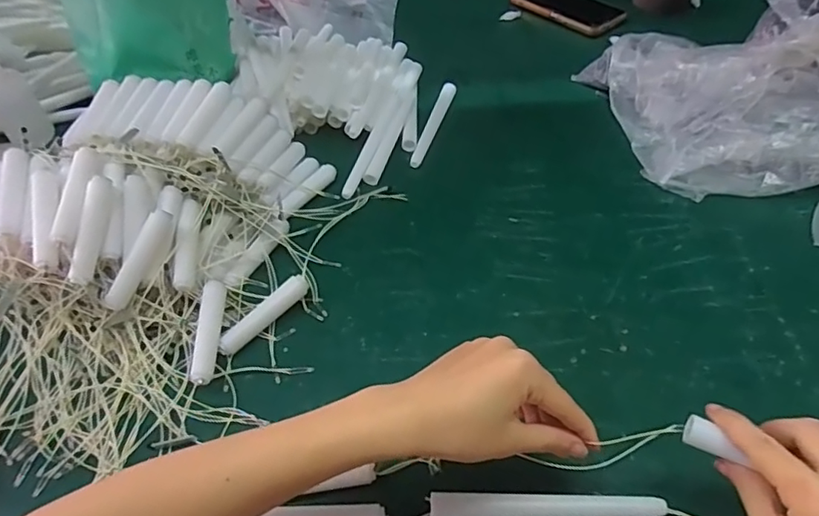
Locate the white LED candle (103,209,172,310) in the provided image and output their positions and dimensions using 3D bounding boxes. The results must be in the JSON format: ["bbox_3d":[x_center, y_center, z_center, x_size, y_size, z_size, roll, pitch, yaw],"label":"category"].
[{"bbox_3d":[-0.223,0.001,0.459,0.013,0.017,0.088,21,80,20],"label":"white LED candle"}]

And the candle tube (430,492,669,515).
[{"bbox_3d":[0.089,0.162,0.365,0.147,0.013,0.016,-2,49,2],"label":"candle tube"}]

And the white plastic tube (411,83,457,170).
[{"bbox_3d":[0.029,-0.160,0.662,0.016,0.009,0.155,12,50,14],"label":"white plastic tube"}]

